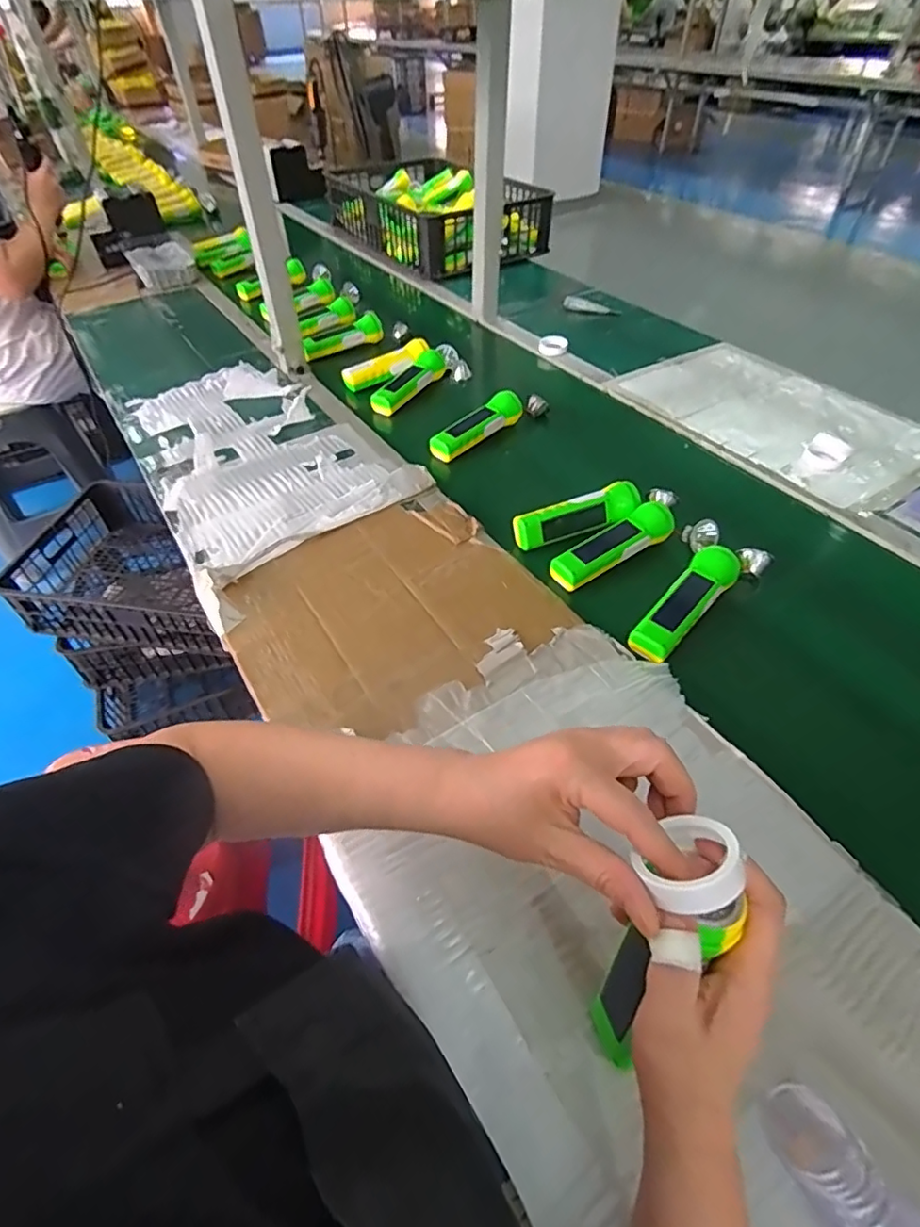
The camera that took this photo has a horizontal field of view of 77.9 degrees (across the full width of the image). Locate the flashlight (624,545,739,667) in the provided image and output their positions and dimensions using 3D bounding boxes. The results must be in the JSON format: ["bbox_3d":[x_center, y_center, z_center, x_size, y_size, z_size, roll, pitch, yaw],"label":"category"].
[{"bbox_3d":[0.252,-0.013,0.634,0.046,0.031,0.170,35,58,28],"label":"flashlight"}]

